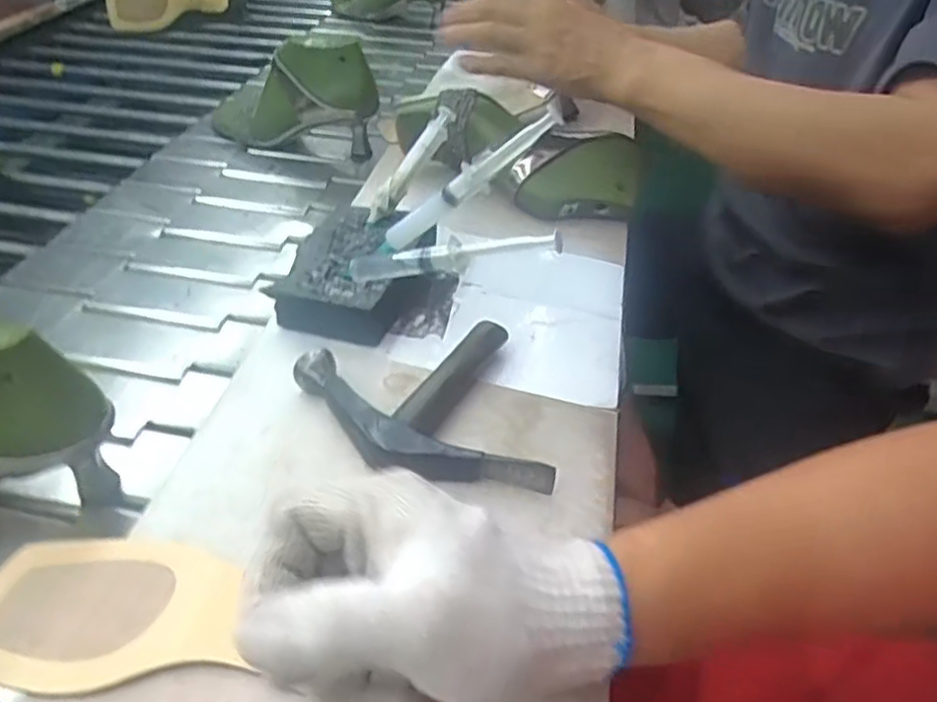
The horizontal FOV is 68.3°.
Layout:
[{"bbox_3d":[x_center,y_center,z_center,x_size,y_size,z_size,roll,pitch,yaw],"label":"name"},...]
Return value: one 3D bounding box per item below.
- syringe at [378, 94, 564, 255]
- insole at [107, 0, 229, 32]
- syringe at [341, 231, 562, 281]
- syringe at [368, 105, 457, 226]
[{"bbox_3d":[0.000,-0.112,0.462,0.158,0.021,0.012,-33,31,28],"label":"syringe"},{"bbox_3d":[-0.508,-0.590,1.175,0.185,0.088,0.054,-30,50,-31],"label":"insole"},{"bbox_3d":[-0.017,-0.066,0.462,0.149,0.018,0.028,-5,35,29],"label":"syringe"},{"bbox_3d":[-0.045,-0.147,0.544,0.018,0.023,0.109,32,85,30],"label":"syringe"}]

